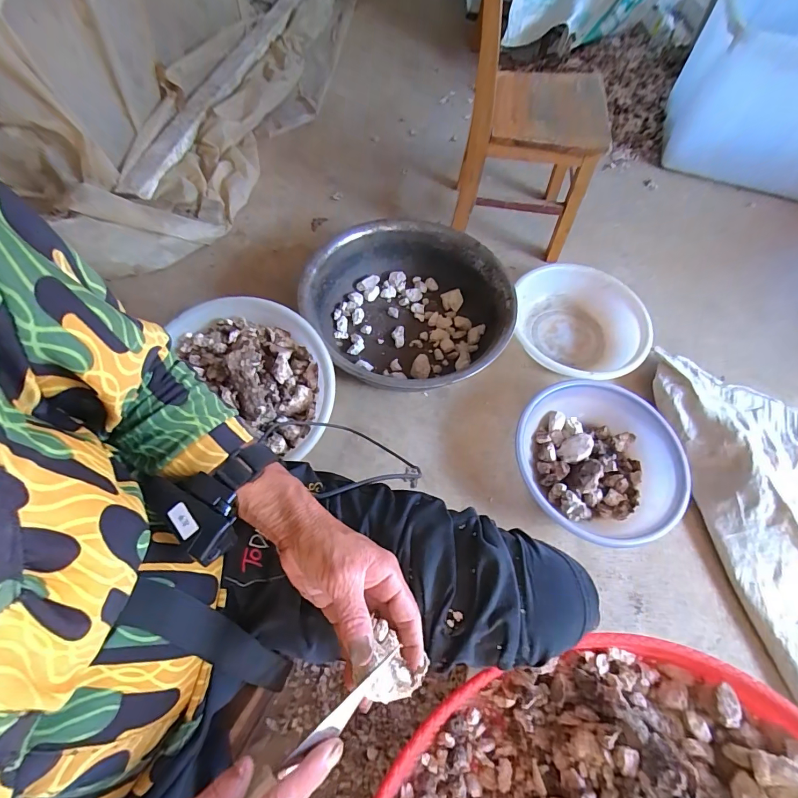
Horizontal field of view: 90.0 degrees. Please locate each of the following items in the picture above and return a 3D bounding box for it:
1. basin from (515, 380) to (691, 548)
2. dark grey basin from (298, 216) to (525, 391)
[{"bbox_3d":[0.391,0.118,0.793,0.304,0.085,0.294,1,63,-3],"label":"basin"},{"bbox_3d":[0.029,-0.211,0.909,0.412,0.128,0.446,1,63,-3],"label":"dark grey basin"}]

